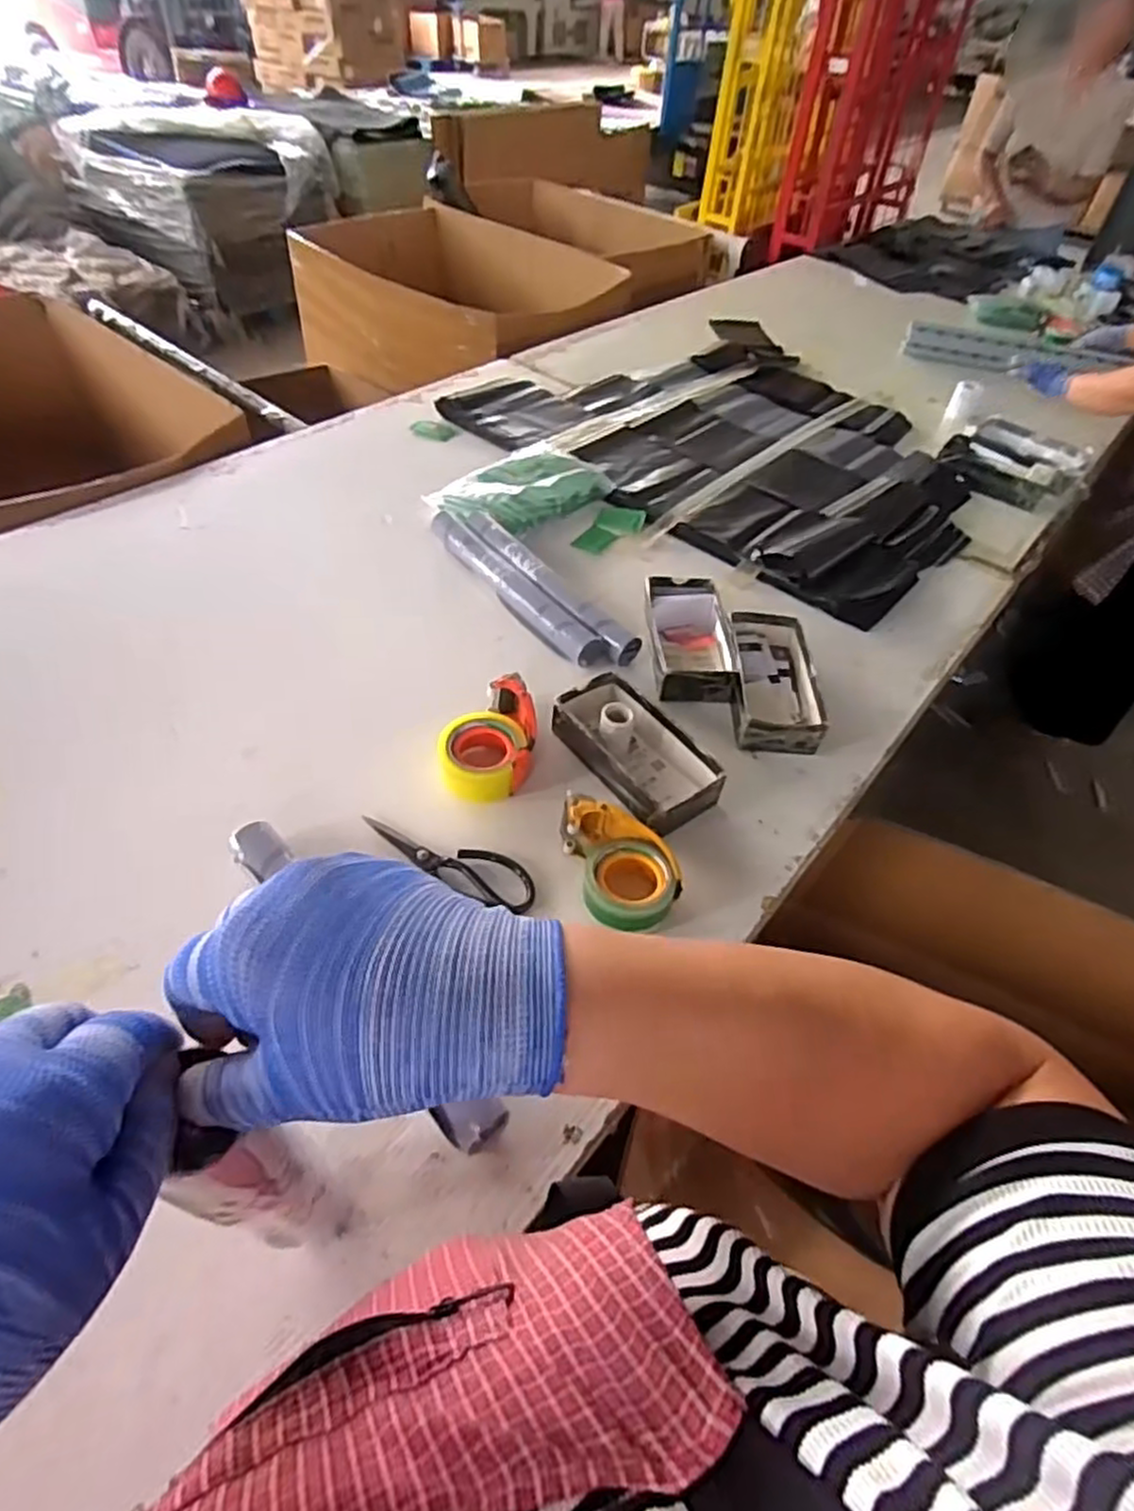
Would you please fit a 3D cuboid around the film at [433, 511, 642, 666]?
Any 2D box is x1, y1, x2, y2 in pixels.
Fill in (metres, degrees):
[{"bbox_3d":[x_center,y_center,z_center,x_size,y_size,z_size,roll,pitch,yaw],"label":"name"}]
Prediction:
[{"bbox_3d":[-0.067,-0.261,1.116,0.107,0.046,0.430,-32,58,-29],"label":"film"}]

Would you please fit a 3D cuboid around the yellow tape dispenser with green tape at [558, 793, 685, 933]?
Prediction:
[{"bbox_3d":[0.055,0.111,0.785,0.098,0.053,0.153,-12,50,-16],"label":"yellow tape dispenser with green tape"}]

